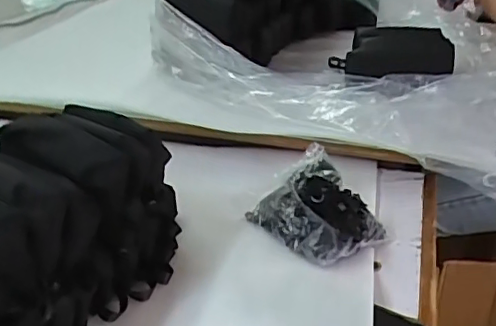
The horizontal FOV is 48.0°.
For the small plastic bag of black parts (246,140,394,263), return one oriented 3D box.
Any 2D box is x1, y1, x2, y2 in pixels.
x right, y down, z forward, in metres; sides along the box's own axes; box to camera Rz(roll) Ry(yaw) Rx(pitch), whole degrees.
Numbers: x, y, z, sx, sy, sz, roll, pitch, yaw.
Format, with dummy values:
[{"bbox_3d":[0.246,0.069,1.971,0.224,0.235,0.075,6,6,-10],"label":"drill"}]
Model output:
[{"bbox_3d":[0.091,0.053,0.711,0.127,0.067,0.155,-21,34,-33],"label":"small plastic bag of black parts"}]

